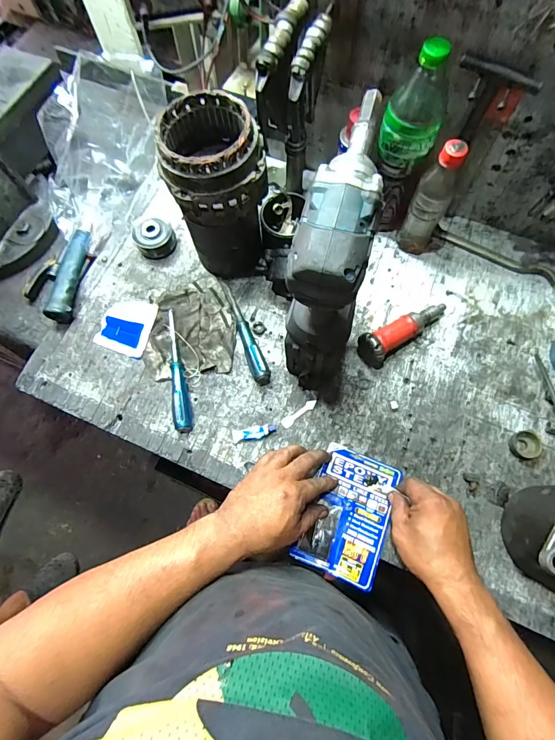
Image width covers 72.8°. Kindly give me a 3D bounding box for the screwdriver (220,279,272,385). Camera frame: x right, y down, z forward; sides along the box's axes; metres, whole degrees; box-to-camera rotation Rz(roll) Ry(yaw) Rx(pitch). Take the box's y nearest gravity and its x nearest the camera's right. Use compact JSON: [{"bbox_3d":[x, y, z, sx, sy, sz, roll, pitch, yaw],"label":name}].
[{"bbox_3d":[-0.053,-0.069,0.596,0.027,0.032,0.190,-20,74,-4],"label":"screwdriver"}]

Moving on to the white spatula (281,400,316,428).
[{"bbox_3d":[0.033,0.065,0.565,0.062,0.004,0.014,-36,75,-9],"label":"white spatula"}]

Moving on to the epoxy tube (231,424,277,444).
[{"bbox_3d":[-0.035,0.095,0.557,0.066,0.009,0.019,-17,73,-3],"label":"epoxy tube"}]

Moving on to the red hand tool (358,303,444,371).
[{"bbox_3d":[0.196,-0.064,0.582,0.155,0.051,0.047,-34,75,-8],"label":"red hand tool"}]

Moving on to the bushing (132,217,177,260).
[{"bbox_3d":[-0.211,-0.227,0.647,0.065,0.045,0.061,-30,74,-7],"label":"bushing"}]

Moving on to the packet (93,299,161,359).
[{"bbox_3d":[-0.242,-0.072,0.610,0.082,0.015,0.093,18,75,7],"label":"packet"}]

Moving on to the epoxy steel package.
[{"bbox_3d":[0.101,0.199,0.523,0.107,0.015,0.165,22,75,8],"label":"epoxy steel package"}]

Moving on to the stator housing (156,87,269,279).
[{"bbox_3d":[-0.080,-0.248,0.547,0.125,0.227,0.127,-10,73,-1],"label":"stator housing"}]

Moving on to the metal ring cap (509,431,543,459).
[{"bbox_3d":[0.355,0.108,0.539,0.040,0.013,0.036,-10,73,-1],"label":"metal ring cap"}]

